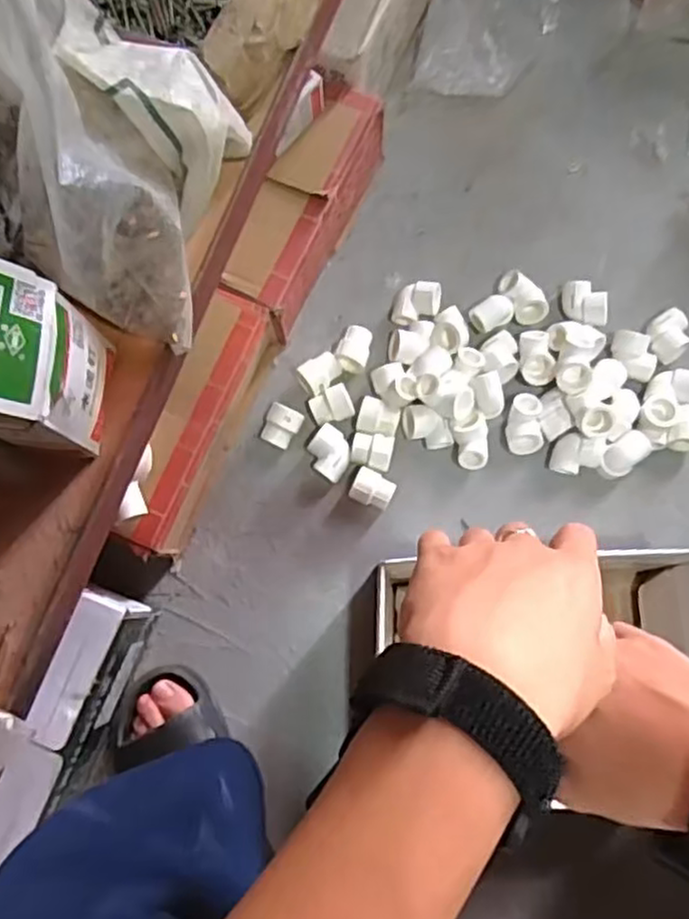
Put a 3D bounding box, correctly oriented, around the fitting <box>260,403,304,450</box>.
[{"bbox_3d":[-0.063,-0.033,0.723,0.035,0.026,0.039,27,82,5],"label":"fitting"}]

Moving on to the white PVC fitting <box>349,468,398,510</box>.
[{"bbox_3d":[0.028,0.030,0.715,0.041,0.024,0.033,25,82,5],"label":"white PVC fitting"}]

